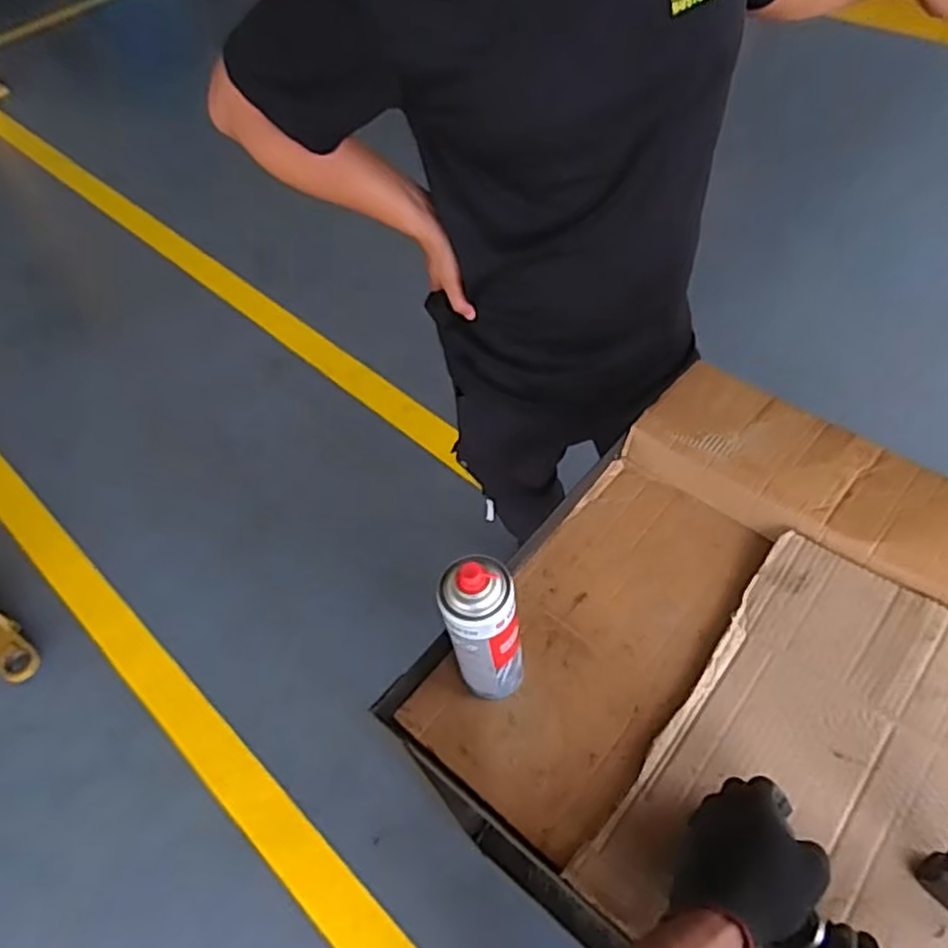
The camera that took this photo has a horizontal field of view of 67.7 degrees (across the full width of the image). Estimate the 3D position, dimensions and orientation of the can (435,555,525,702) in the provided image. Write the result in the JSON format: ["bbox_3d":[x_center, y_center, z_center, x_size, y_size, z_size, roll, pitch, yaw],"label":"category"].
[{"bbox_3d":[0.008,0.148,0.663,0.067,0.203,0.068,-3,54,4],"label":"can"}]

